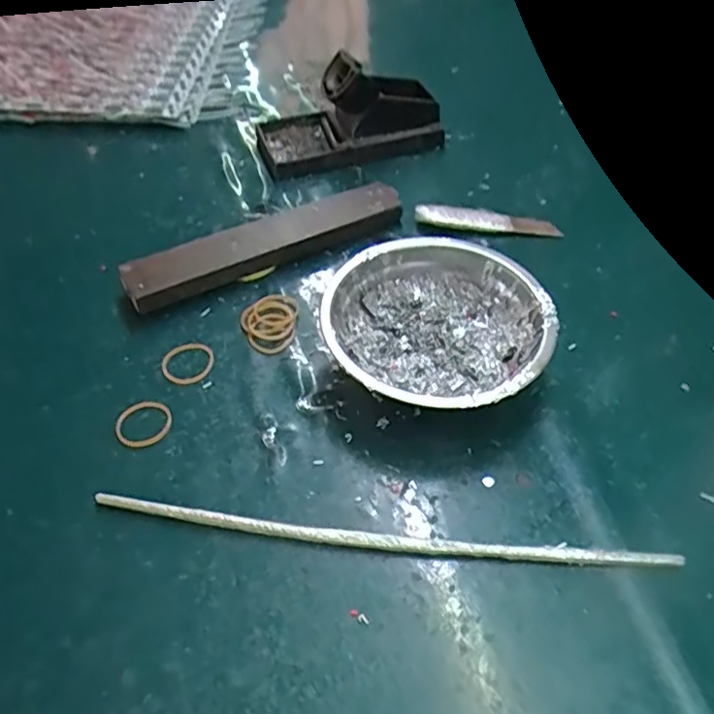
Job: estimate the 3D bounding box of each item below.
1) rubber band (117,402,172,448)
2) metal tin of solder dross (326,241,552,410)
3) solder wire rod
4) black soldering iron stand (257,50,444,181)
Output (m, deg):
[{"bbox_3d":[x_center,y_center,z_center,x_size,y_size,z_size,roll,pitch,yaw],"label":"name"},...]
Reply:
[{"bbox_3d":[-0.118,0.036,0.343,0.030,0.004,0.028,0,50,0],"label":"rubber band"},{"bbox_3d":[0.046,-0.012,0.357,0.122,0.042,0.120,0,50,0],"label":"metal tin of solder dross"},{"bbox_3d":[0.011,0.085,0.296,0.272,0.011,0.012,4,50,5],"label":"solder wire rod"},{"bbox_3d":[-0.002,-0.190,0.490,0.144,0.061,0.057,-20,52,-15],"label":"black soldering iron stand"}]

